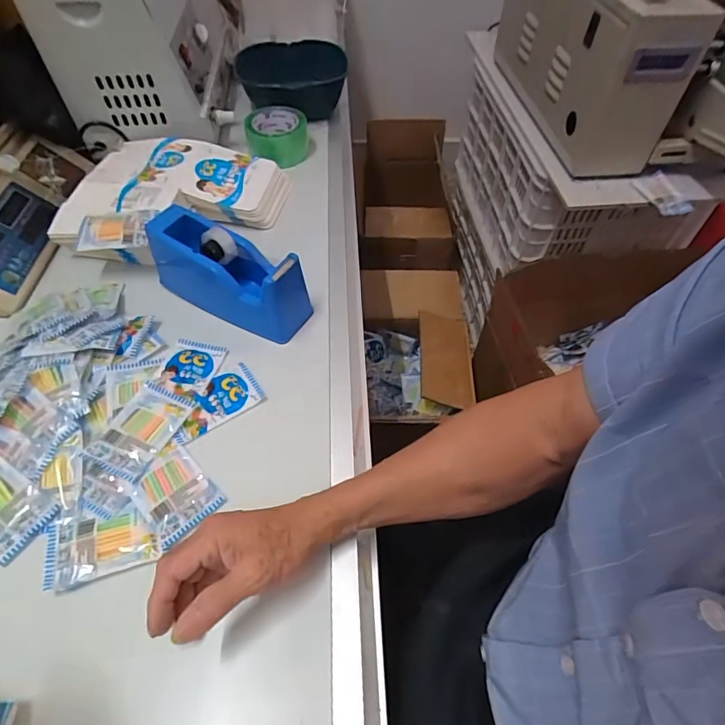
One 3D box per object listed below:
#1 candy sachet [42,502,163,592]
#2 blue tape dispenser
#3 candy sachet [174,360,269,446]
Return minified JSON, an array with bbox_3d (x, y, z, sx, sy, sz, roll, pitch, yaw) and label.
[{"bbox_3d":[-0.233,0.160,0.414,0.093,0.010,0.062,-15,55,-11],"label":"candy sachet"},{"bbox_3d":[-0.161,-0.105,0.562,0.193,0.104,0.068,27,58,18],"label":"blue tape dispenser"},{"bbox_3d":[-0.162,0.043,0.504,0.099,0.009,0.059,-30,60,-21],"label":"candy sachet"}]

